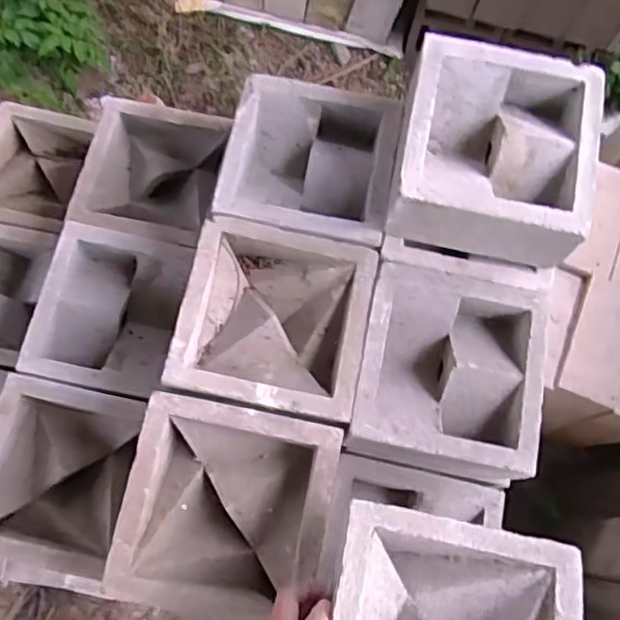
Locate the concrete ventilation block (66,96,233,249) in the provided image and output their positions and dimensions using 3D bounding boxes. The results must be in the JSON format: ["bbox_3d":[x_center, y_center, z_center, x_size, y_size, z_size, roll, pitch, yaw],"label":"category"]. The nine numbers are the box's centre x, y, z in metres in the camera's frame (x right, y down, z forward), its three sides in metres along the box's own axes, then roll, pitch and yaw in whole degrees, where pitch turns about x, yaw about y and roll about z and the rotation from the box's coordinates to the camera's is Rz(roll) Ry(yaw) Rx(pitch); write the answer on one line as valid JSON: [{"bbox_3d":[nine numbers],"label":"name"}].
[{"bbox_3d":[-0.218,-0.185,0.904,0.180,0.069,0.203,15,71,3],"label":"concrete ventilation block"}]

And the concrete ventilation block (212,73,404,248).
[{"bbox_3d":[-0.001,-0.178,0.799,0.201,0.077,0.207,8,66,5],"label":"concrete ventilation block"}]

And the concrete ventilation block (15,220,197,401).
[{"bbox_3d":[-0.257,0.004,0.839,0.177,0.074,0.205,13,71,3],"label":"concrete ventilation block"}]

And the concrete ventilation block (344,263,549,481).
[{"bbox_3d":[0.153,0.071,0.733,0.196,0.088,0.201,11,70,2],"label":"concrete ventilation block"}]

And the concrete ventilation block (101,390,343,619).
[{"bbox_3d":[-0.094,0.203,0.664,0.218,0.072,0.200,11,70,2],"label":"concrete ventilation block"}]

